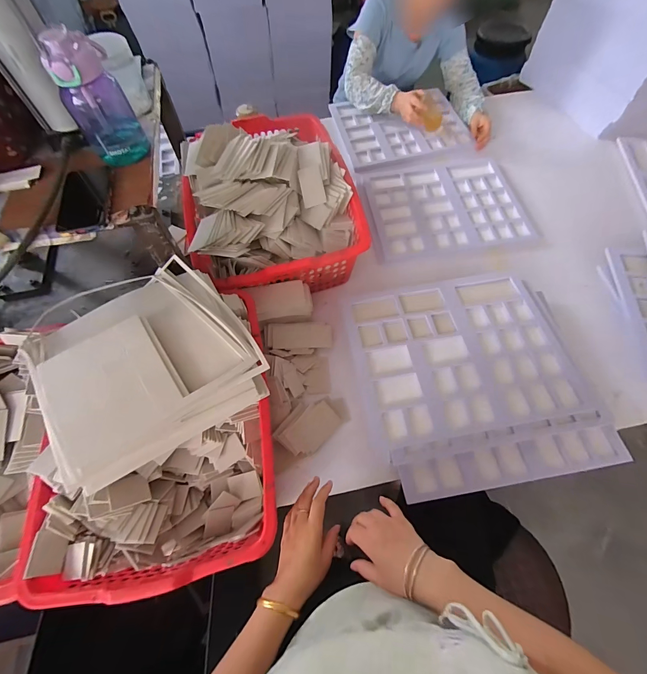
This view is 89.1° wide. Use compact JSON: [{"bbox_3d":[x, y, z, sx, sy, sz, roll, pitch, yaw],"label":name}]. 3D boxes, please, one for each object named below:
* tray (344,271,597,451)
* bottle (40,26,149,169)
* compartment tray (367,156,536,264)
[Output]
[{"bbox_3d":[0.287,0.028,0.696,0.407,0.015,0.338,-10,62,-4],"label":"tray"},{"bbox_3d":[-0.354,-0.370,0.519,0.088,0.169,0.088,-31,66,-14],"label":"bottle"},{"bbox_3d":[0.353,-0.385,0.970,0.430,0.032,0.348,-4,62,-1],"label":"compartment tray"}]

